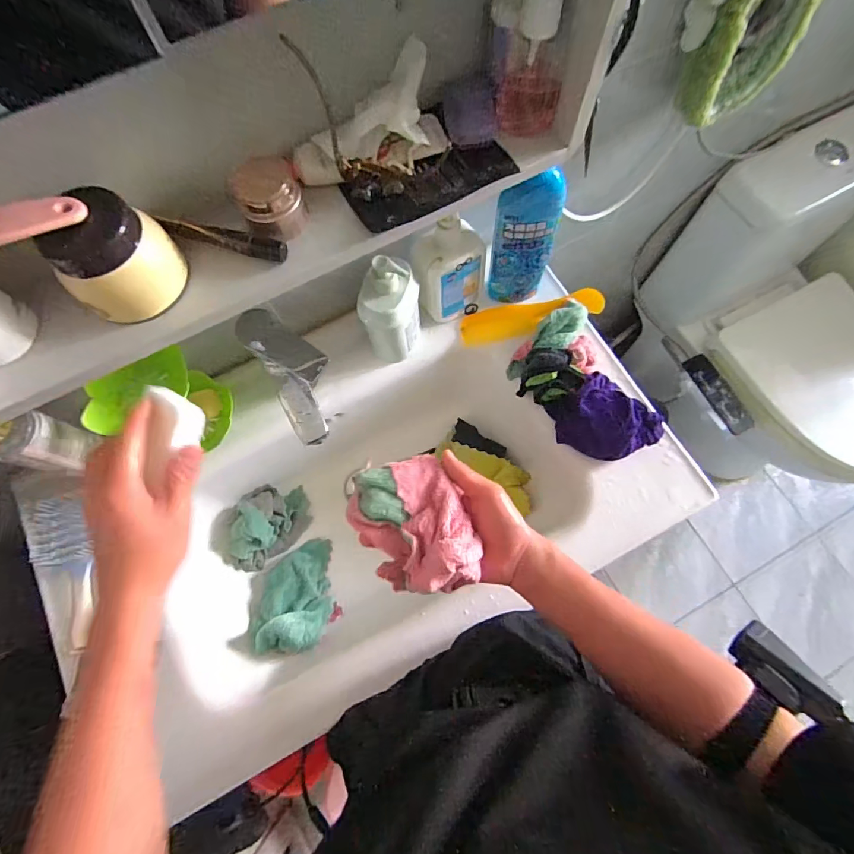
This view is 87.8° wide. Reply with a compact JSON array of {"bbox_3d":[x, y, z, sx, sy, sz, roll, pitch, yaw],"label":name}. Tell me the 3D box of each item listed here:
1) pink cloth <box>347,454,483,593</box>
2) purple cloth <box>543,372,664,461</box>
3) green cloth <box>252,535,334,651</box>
[{"bbox_3d":[-0.010,0.093,0.408,0.098,0.044,0.126,-31,74,-8],"label":"pink cloth"},{"bbox_3d":[0.223,-0.009,0.564,0.104,0.049,0.112,-31,74,-7],"label":"purple cloth"},{"bbox_3d":[-0.183,0.228,0.614,0.099,0.086,0.144,2,73,3],"label":"green cloth"}]

